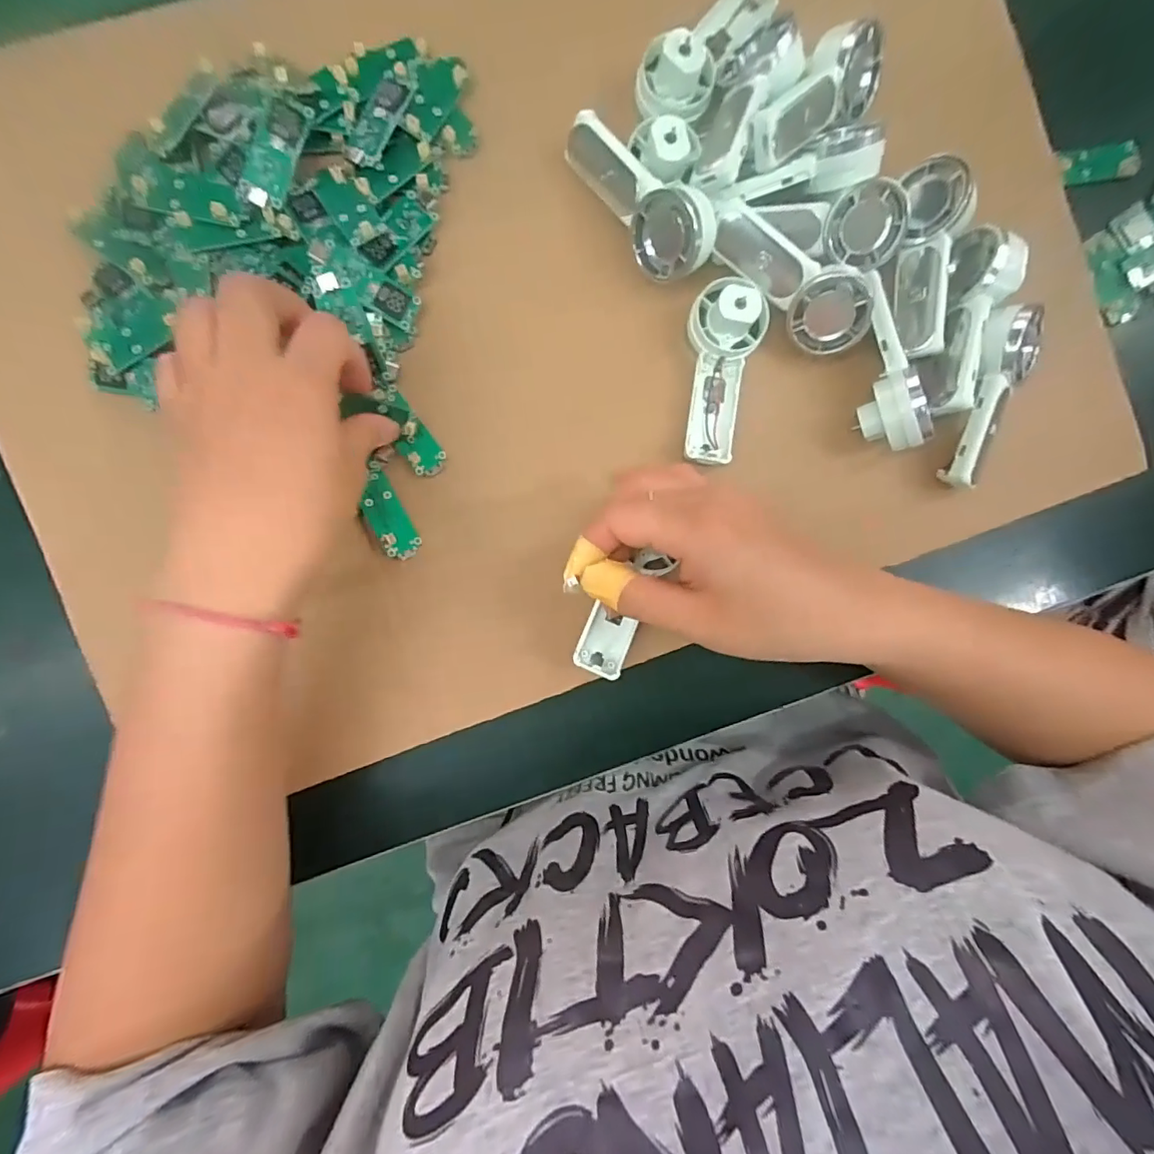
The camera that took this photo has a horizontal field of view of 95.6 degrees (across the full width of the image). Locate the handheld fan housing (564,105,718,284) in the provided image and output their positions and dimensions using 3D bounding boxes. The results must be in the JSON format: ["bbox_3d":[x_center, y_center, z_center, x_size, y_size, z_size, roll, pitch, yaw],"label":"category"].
[{"bbox_3d":[0.035,-0.195,0.263,0.035,0.042,0.091,-32,94,-4],"label":"handheld fan housing"}]

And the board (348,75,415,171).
[{"bbox_3d":[-0.099,-0.230,0.263,0.019,0.004,0.049,22,89,-5],"label":"board"}]

